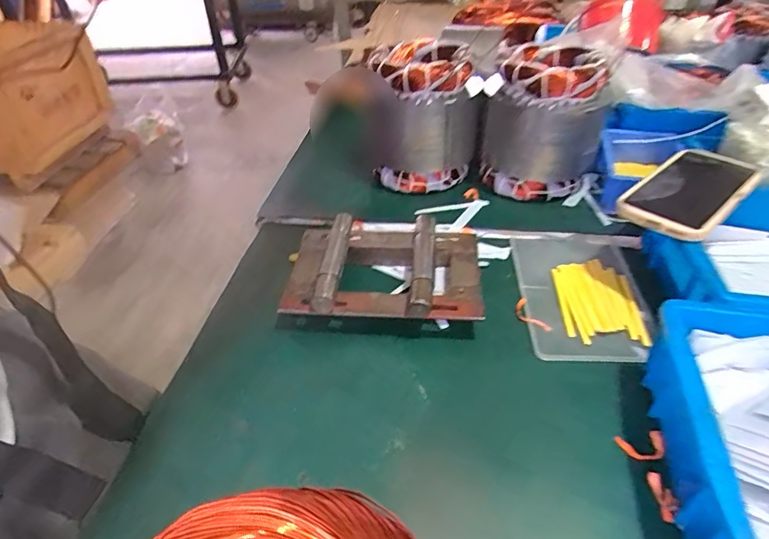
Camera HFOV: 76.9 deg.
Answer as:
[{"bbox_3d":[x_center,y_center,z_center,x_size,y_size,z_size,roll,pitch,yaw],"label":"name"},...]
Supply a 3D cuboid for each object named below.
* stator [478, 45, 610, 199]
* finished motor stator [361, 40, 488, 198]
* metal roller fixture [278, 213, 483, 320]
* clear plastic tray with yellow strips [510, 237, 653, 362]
[{"bbox_3d":[0.204,-0.191,0.625,0.143,0.160,0.136,14,44,19],"label":"stator"},{"bbox_3d":[0.050,-0.206,0.653,0.146,0.161,0.137,0,42,4],"label":"finished motor stator"},{"bbox_3d":[-0.003,0.001,0.511,0.196,0.047,0.141,1,42,5],"label":"metal roller fixture"},{"bbox_3d":[0.203,0.022,0.509,0.120,0.012,0.176,-1,41,3],"label":"clear plastic tray with yellow strips"}]

